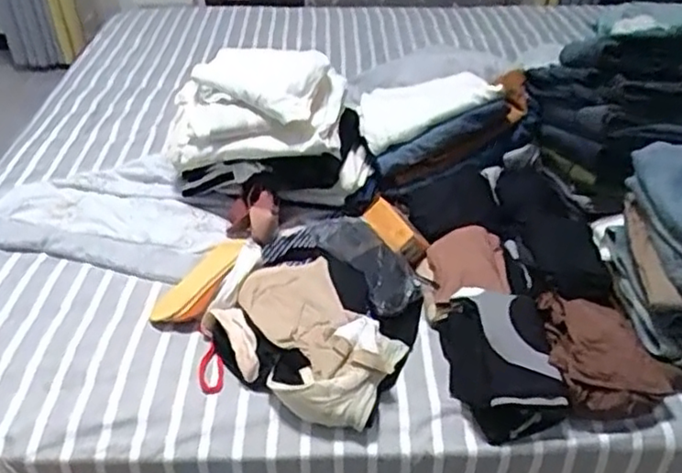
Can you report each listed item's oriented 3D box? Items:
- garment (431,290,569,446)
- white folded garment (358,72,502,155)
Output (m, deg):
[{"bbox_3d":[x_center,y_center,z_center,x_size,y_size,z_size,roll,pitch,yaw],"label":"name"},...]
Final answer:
[{"bbox_3d":[0.222,0.169,0.890,0.128,0.083,0.198,-4,38,-6],"label":"garment"},{"bbox_3d":[0.163,-0.273,1.278,0.269,0.045,0.217,-20,36,3],"label":"white folded garment"}]

